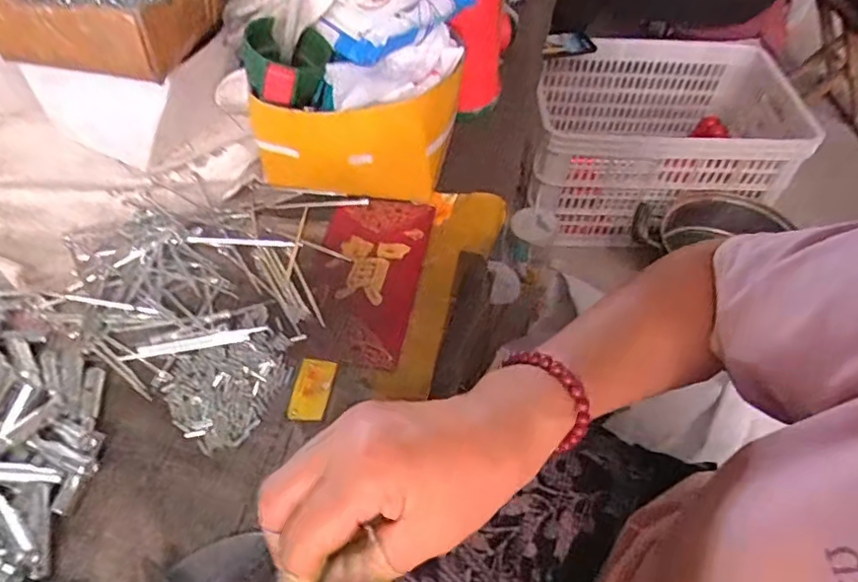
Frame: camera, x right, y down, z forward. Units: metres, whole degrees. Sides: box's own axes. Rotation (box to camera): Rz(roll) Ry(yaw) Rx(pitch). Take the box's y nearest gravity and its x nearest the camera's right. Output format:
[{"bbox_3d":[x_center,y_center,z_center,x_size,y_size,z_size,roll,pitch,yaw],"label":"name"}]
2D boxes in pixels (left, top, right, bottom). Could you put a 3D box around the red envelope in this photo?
[{"bbox_3d":[-0.050,-0.017,0.453,0.083,0.004,0.165,9,52,5],"label":"red envelope"}]

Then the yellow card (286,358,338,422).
[{"bbox_3d":[-0.079,0.066,0.389,0.025,0.004,0.045,8,52,4],"label":"yellow card"}]

